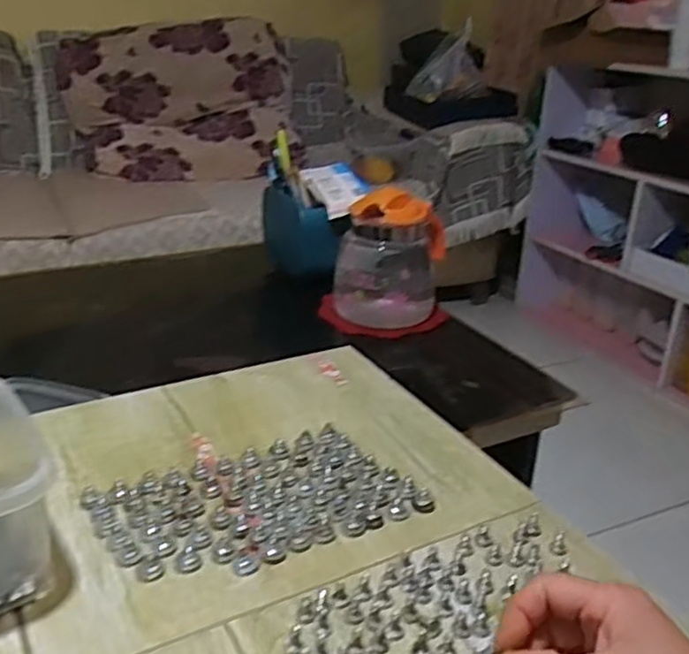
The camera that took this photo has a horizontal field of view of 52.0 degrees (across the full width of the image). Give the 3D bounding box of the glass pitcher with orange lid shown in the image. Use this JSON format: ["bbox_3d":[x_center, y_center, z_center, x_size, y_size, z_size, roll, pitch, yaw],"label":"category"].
[{"bbox_3d":[0.073,-0.110,1.079,0.164,0.186,0.157,5,24,4],"label":"glass pitcher with orange lid"}]

